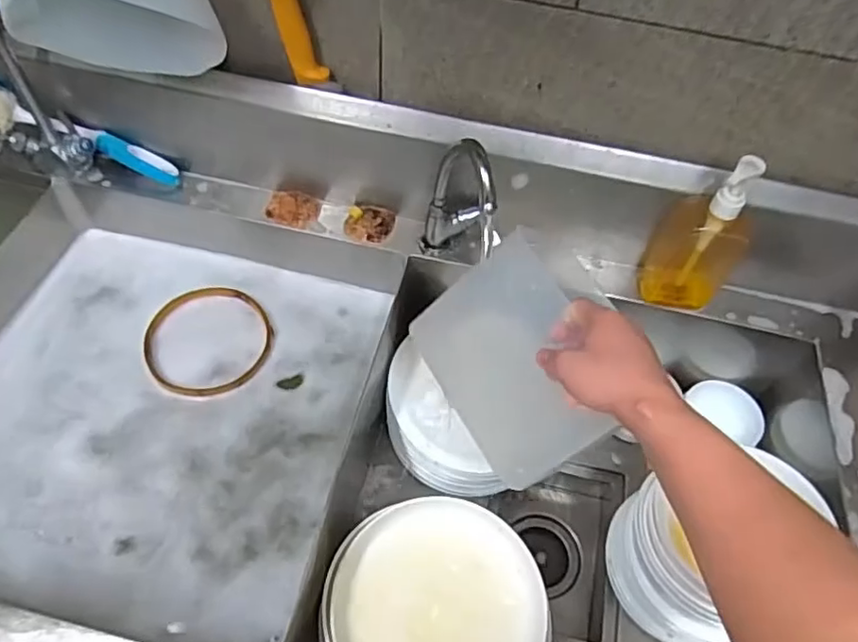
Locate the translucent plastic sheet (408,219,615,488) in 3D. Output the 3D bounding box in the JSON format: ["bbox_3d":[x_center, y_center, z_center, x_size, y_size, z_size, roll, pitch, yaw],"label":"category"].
[{"bbox_3d":[0.090,0.043,0.616,0.169,0.009,0.209,-40,74,19],"label":"translucent plastic sheet"}]

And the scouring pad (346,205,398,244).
[{"bbox_3d":[-0.081,-0.136,0.847,0.066,0.015,0.054,10,55,3],"label":"scouring pad"}]

